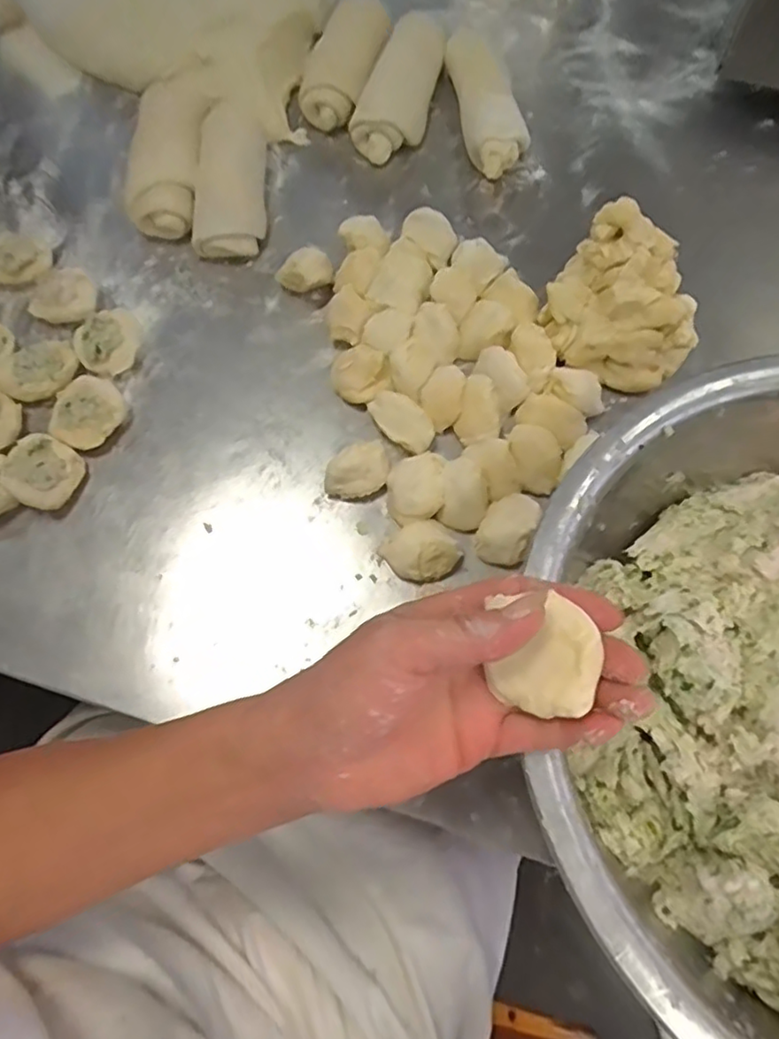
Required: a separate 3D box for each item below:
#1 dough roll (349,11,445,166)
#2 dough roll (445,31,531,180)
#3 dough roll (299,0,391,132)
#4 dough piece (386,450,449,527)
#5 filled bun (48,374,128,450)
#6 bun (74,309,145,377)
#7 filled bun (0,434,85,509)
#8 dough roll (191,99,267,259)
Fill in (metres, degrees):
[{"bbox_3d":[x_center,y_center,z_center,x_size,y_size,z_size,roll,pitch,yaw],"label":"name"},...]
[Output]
[{"bbox_3d":[0.014,-0.409,0.596,0.061,0.038,0.154,20,72,8],"label":"dough roll"},{"bbox_3d":[0.089,-0.385,0.579,0.054,0.039,0.162,-14,71,-4],"label":"dough roll"},{"bbox_3d":[-0.044,-0.443,0.612,0.059,0.047,0.143,20,73,9],"label":"dough roll"},{"bbox_3d":[0.021,-0.023,0.469,0.044,0.021,0.055,-1,71,1],"label":"dough piece"},{"bbox_3d":[-0.241,-0.085,0.503,0.056,0.027,0.054,0,71,1],"label":"filled bun"},{"bbox_3d":[-0.233,-0.149,0.530,0.044,0.035,0.058,42,76,14],"label":"bun"},{"bbox_3d":[-0.260,-0.035,0.474,0.042,0.037,0.050,23,73,9],"label":"filled bun"},{"bbox_3d":[-0.147,-0.315,0.575,0.063,0.060,0.150,0,71,1],"label":"dough roll"}]

